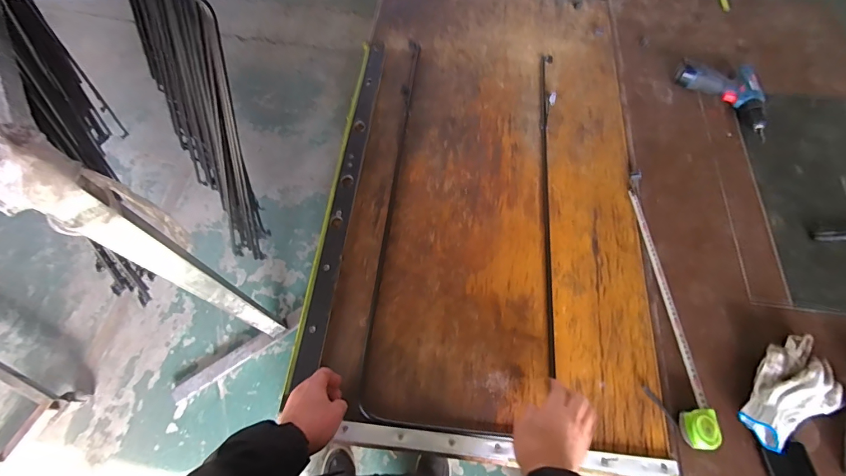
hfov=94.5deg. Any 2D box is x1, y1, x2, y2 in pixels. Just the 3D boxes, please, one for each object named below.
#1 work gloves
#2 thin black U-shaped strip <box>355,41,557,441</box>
[{"bbox_3d":[0.614,0.251,0.659,0.209,0.046,0.115,-24,68,-13],"label":"work gloves"},{"bbox_3d":[0.101,-0.082,0.829,0.360,0.013,0.889,6,65,1],"label":"thin black U-shaped strip"}]

